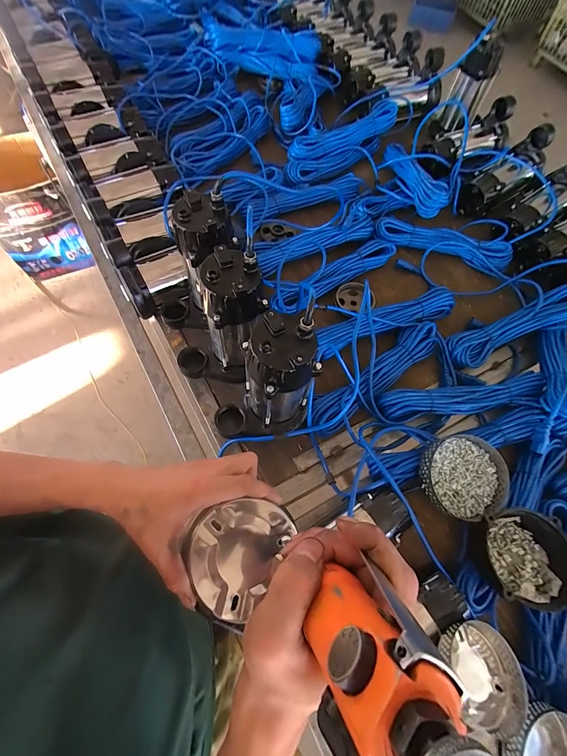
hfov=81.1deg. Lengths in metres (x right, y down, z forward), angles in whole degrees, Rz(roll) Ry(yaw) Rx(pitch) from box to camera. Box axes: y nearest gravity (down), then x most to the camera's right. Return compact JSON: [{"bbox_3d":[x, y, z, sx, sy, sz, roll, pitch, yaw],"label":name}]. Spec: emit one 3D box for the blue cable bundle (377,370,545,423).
[{"bbox_3d":[0.347,0.039,0.637,0.334,0.028,0.058,-8,66,-7],"label":"blue cable bundle"}]

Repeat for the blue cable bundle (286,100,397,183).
[{"bbox_3d":[0.158,-0.675,0.942,0.404,0.067,0.128,-36,72,-18],"label":"blue cable bundle"}]

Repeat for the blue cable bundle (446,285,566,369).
[{"bbox_3d":[0.505,-0.111,0.714,0.335,0.087,0.078,-21,68,-13],"label":"blue cable bundle"}]

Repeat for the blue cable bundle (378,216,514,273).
[{"bbox_3d":[0.399,-0.340,0.834,0.338,0.036,0.074,15,65,3],"label":"blue cable bundle"}]

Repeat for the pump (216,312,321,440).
[{"bbox_3d":[-0.031,0.021,0.493,0.149,0.230,0.098,-27,70,-15],"label":"pump"}]

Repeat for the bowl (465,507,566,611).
[{"bbox_3d":[0.353,0.266,0.498,0.114,0.077,0.122,1,65,-3],"label":"bowl"}]

